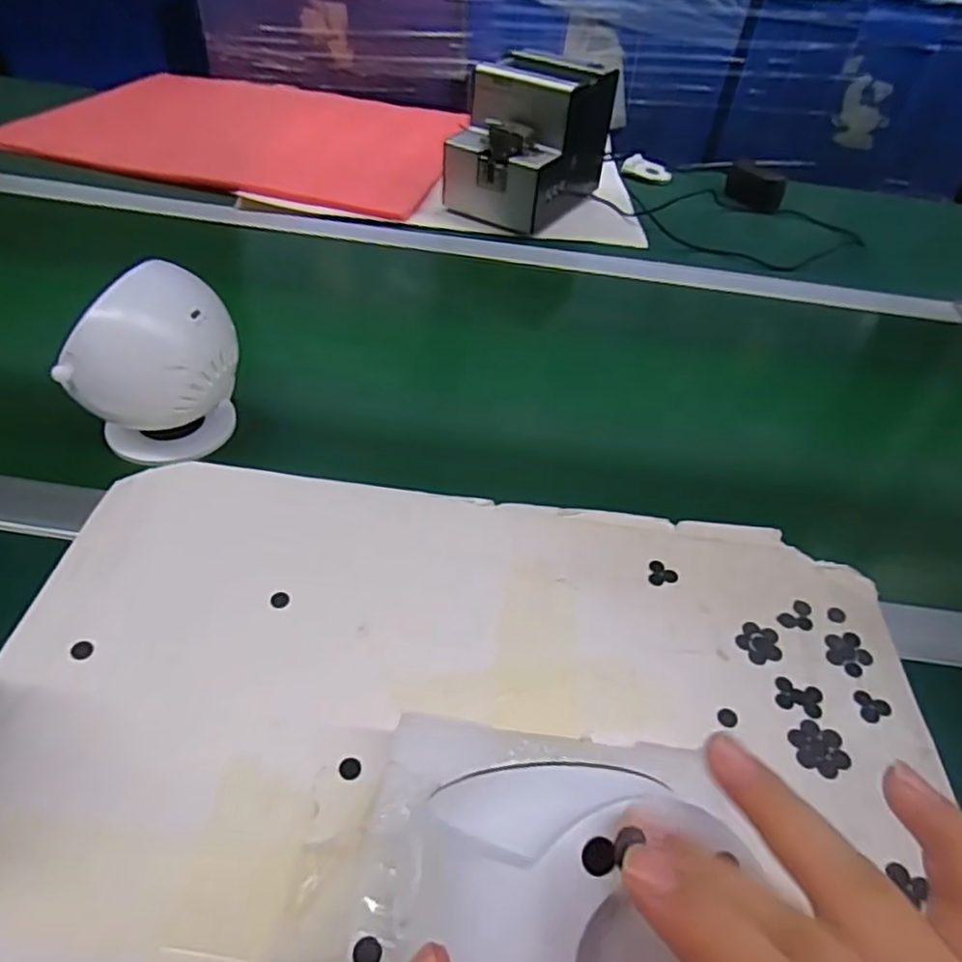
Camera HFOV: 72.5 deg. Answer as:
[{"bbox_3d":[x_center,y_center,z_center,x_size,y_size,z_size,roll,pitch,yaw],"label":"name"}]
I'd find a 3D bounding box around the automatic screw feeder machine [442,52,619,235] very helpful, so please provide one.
[{"bbox_3d":[0.060,-0.406,0.784,0.125,0.148,0.187,27,48,19],"label":"automatic screw feeder machine"}]

